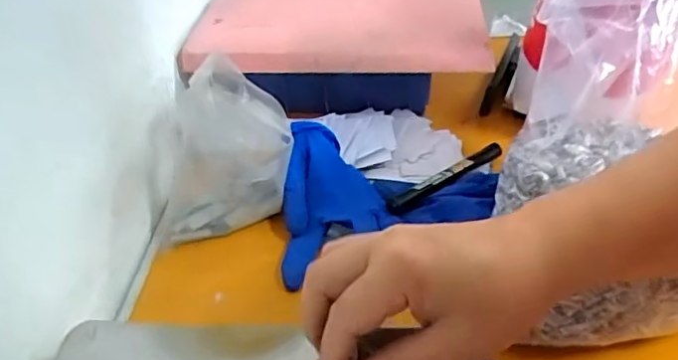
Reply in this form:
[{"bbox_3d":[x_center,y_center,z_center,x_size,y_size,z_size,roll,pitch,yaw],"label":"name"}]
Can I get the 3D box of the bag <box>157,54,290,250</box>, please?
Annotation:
[{"bbox_3d":[-0.108,-0.026,0.531,0.127,0.129,0.103,-9,40,-2],"label":"bag"}]

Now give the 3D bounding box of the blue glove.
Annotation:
[{"bbox_3d":[0.043,0.015,0.527,0.189,0.062,0.136,-5,40,3],"label":"blue glove"}]

